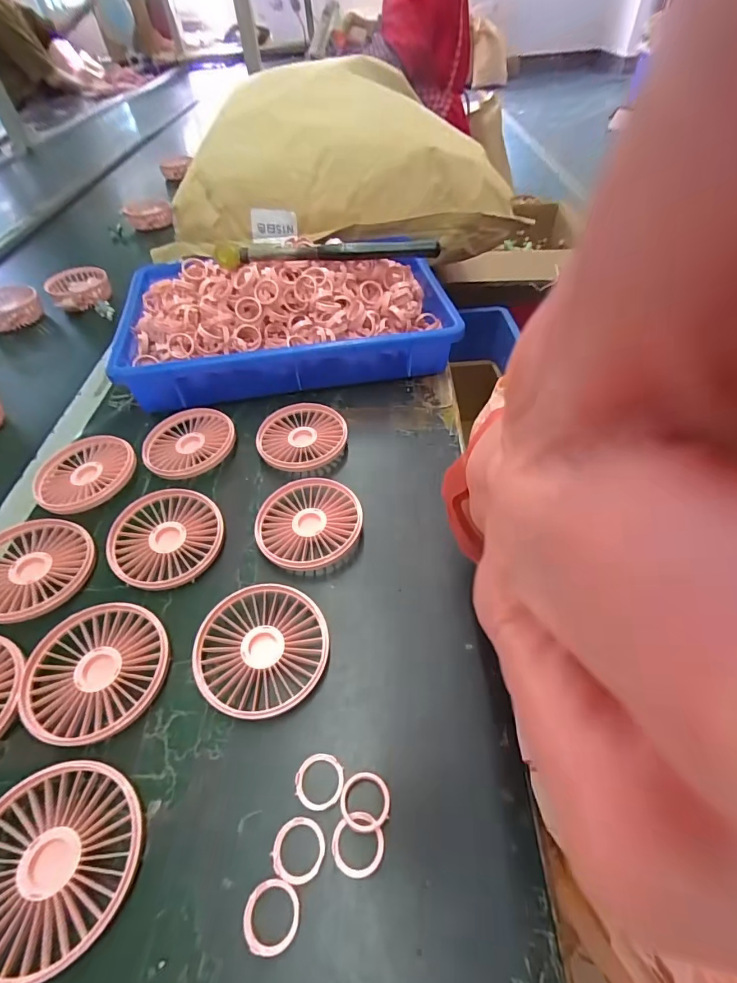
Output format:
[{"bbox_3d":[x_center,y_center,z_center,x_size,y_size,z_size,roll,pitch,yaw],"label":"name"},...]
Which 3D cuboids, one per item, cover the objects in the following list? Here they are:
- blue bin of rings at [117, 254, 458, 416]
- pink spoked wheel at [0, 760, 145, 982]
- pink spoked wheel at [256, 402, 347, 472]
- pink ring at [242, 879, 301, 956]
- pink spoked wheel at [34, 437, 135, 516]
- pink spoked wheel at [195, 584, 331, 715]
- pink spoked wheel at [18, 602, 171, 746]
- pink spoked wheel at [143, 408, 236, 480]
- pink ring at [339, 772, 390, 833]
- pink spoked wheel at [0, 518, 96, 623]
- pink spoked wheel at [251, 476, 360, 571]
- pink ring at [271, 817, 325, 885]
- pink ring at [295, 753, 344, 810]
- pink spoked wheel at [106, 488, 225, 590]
[{"bbox_3d":[-0.094,-0.208,0.504,0.364,0.096,0.206,-7,52,-6],"label":"blue bin of rings"},{"bbox_3d":[-0.168,0.195,0.227,0.088,0.011,0.085,0,50,0],"label":"pink spoked wheel"},{"bbox_3d":[-0.065,-0.053,0.430,0.086,0.016,0.085,0,50,0],"label":"pink spoked wheel"},{"bbox_3d":[-0.048,0.213,0.218,0.027,0.004,0.027,0,50,0],"label":"pink ring"},{"bbox_3d":[-0.262,-0.018,0.403,0.086,0.011,0.084,0,50,0],"label":"pink spoked wheel"},{"bbox_3d":[-0.073,0.108,0.298,0.088,0.015,0.085,0,50,0],"label":"pink spoked wheel"},{"bbox_3d":[-0.182,0.118,0.289,0.086,0.007,0.085,-1,50,0],"label":"pink spoked wheel"},{"bbox_3d":[-0.176,-0.047,0.428,0.086,0.018,0.084,0,50,0],"label":"pink spoked wheel"},{"bbox_3d":[-0.002,0.175,0.245,0.028,0.004,0.028,0,50,0],"label":"pink ring"},{"bbox_3d":[-0.267,0.058,0.339,0.090,0.007,0.087,0,50,0],"label":"pink spoked wheel"},{"bbox_3d":[-0.050,0.027,0.364,0.085,0.016,0.086,0,50,0],"label":"pink spoked wheel"},{"bbox_3d":[-0.037,0.192,0.233,0.027,0.004,0.027,0,50,0],"label":"pink ring"},{"bbox_3d":[-0.028,0.168,0.253,0.028,0.004,0.027,0,50,0],"label":"pink ring"},{"bbox_3d":[-0.165,0.037,0.354,0.085,0.015,0.085,0,50,0],"label":"pink spoked wheel"}]

